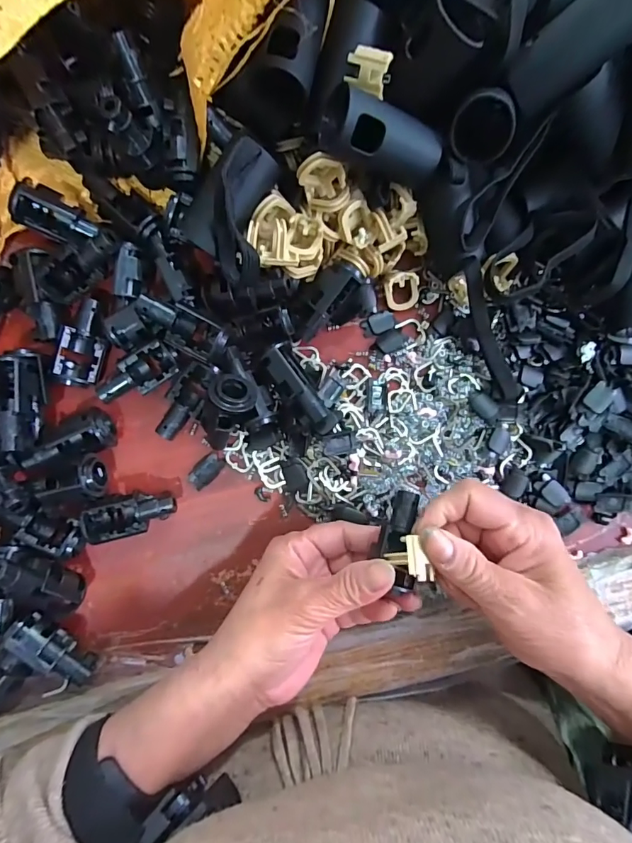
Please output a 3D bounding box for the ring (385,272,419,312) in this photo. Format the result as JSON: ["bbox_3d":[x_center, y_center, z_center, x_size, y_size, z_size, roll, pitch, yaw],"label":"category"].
[{"bbox_3d":[0.057,-0.086,0.285,0.025,0.007,0.025,-3,129,-3],"label":"ring"}]

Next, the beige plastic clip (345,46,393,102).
[{"bbox_3d":[0.026,-0.176,0.217,0.022,0.010,0.016,19,89,-4],"label":"beige plastic clip"}]

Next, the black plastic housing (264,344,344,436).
[{"bbox_3d":[-0.007,-0.019,0.268,0.020,0.023,0.060,-36,92,-3],"label":"black plastic housing"}]

